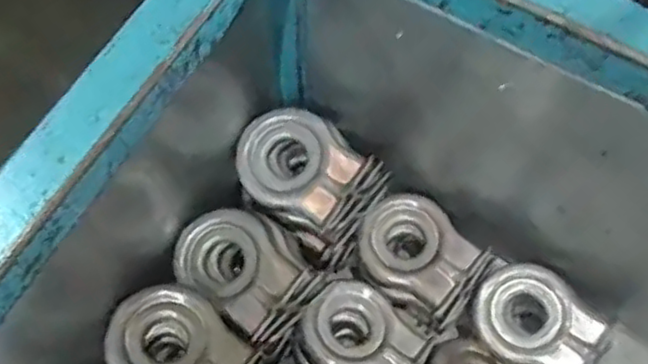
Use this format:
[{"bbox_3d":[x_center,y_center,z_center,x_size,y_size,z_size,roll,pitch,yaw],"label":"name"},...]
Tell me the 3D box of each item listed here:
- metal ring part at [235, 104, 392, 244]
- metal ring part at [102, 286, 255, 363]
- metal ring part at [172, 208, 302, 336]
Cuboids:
[{"bbox_3d":[-0.014,-0.013,0.679,0.130,0.070,0.109,36,70,14],"label":"metal ring part"},{"bbox_3d":[-0.131,0.148,0.590,0.113,0.037,0.101,34,70,13],"label":"metal ring part"},{"bbox_3d":[-0.083,0.079,0.648,0.112,0.039,0.087,38,71,15],"label":"metal ring part"}]

